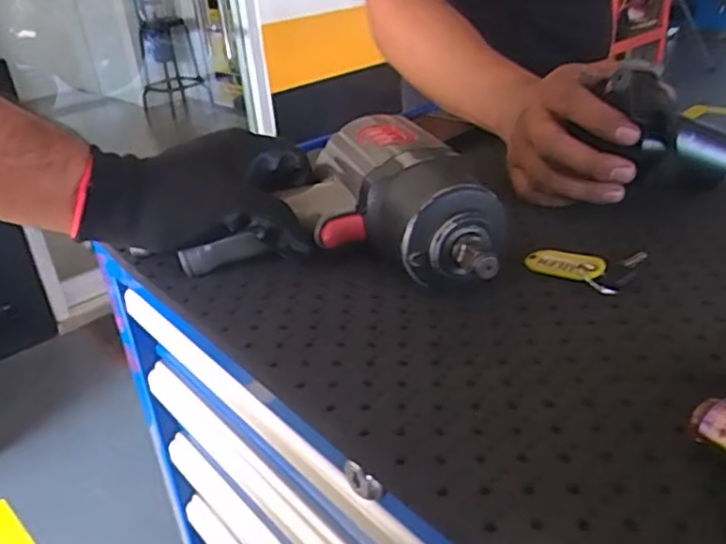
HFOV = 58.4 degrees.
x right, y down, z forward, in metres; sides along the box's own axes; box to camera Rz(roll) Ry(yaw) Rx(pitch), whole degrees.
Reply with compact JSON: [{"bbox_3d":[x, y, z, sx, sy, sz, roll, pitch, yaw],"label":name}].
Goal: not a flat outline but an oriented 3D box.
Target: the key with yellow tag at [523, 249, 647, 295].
[{"bbox_3d":[0.132,-0.008,0.385,0.059,0.013,0.060,-3,29,2],"label":"key with yellow tag"}]

